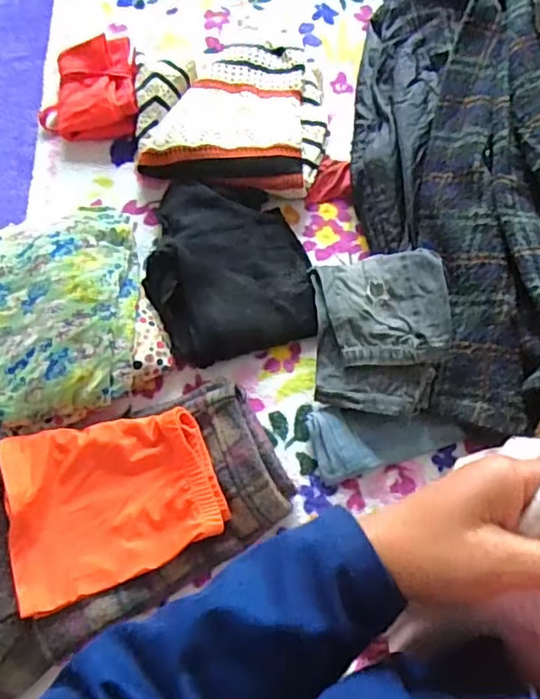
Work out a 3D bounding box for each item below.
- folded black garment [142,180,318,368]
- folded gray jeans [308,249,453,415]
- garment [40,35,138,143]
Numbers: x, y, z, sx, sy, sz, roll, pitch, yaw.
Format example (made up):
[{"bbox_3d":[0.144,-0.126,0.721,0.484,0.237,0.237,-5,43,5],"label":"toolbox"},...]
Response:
[{"bbox_3d":[-0.055,-0.112,0.740,0.197,0.054,0.247,-19,68,-7],"label":"folded black garment"},{"bbox_3d":[0.127,-0.017,0.678,0.154,0.063,0.181,-10,73,24],"label":"folded gray jeans"},{"bbox_3d":[-0.256,-0.361,0.848,0.138,0.046,0.144,-6,67,-1],"label":"garment"}]

